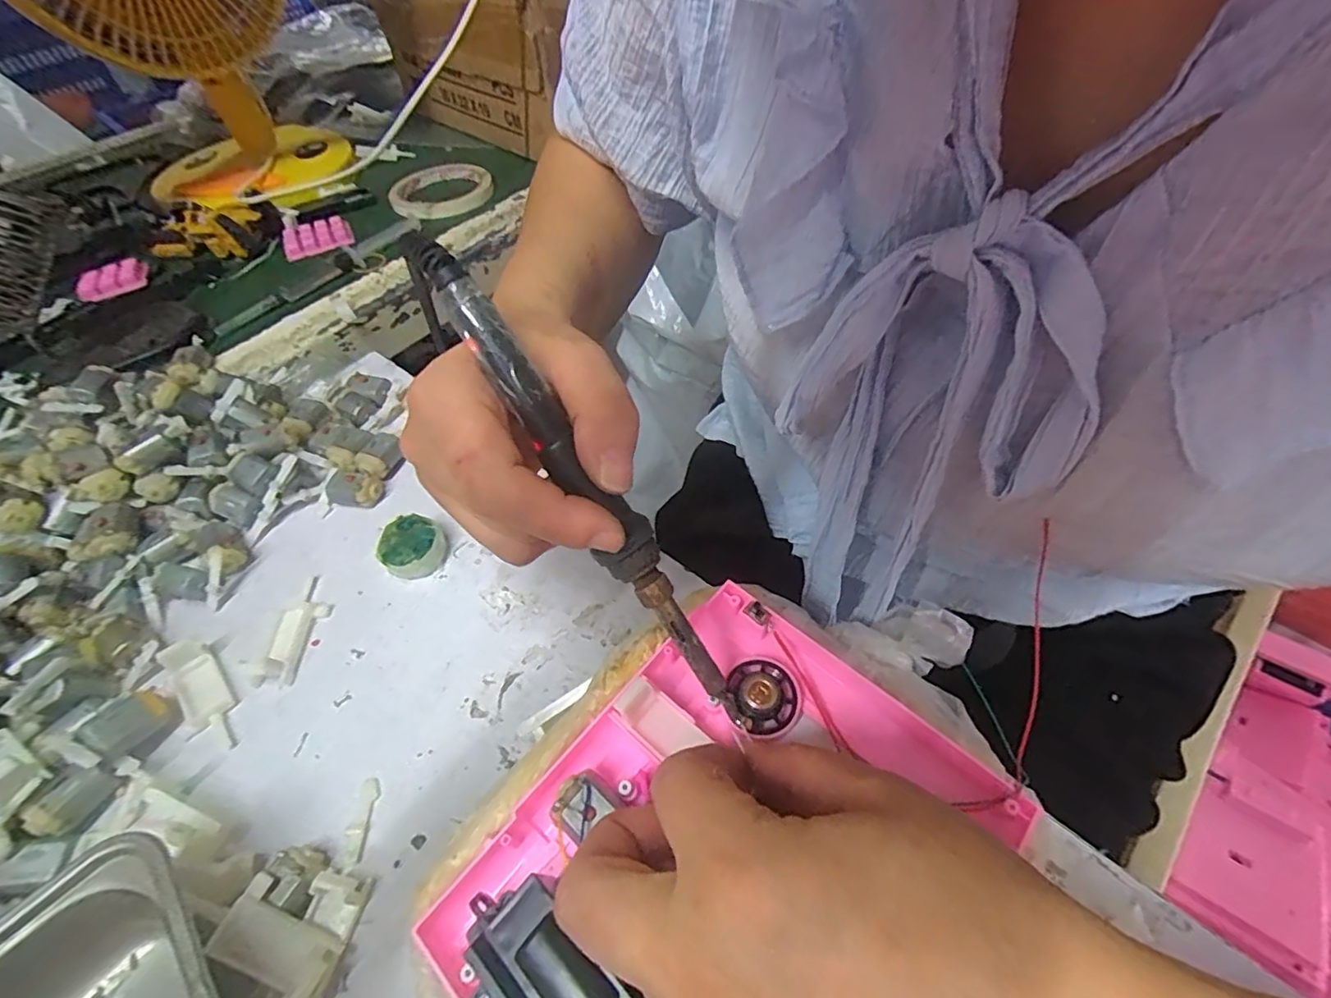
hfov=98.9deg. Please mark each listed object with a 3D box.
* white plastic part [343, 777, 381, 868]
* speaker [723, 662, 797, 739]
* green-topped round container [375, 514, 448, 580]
[{"bbox_3d":[-0.127,0.133,0.236,0.008,0.004,0.032,-2,52,2],"label":"white plastic part"},{"bbox_3d":[0.037,0.075,0.218,0.027,0.011,0.027,-2,52,2],"label":"speaker"},{"bbox_3d":[-0.138,0.026,0.309,0.030,0.018,0.030,-2,52,2],"label":"green-topped round container"}]

